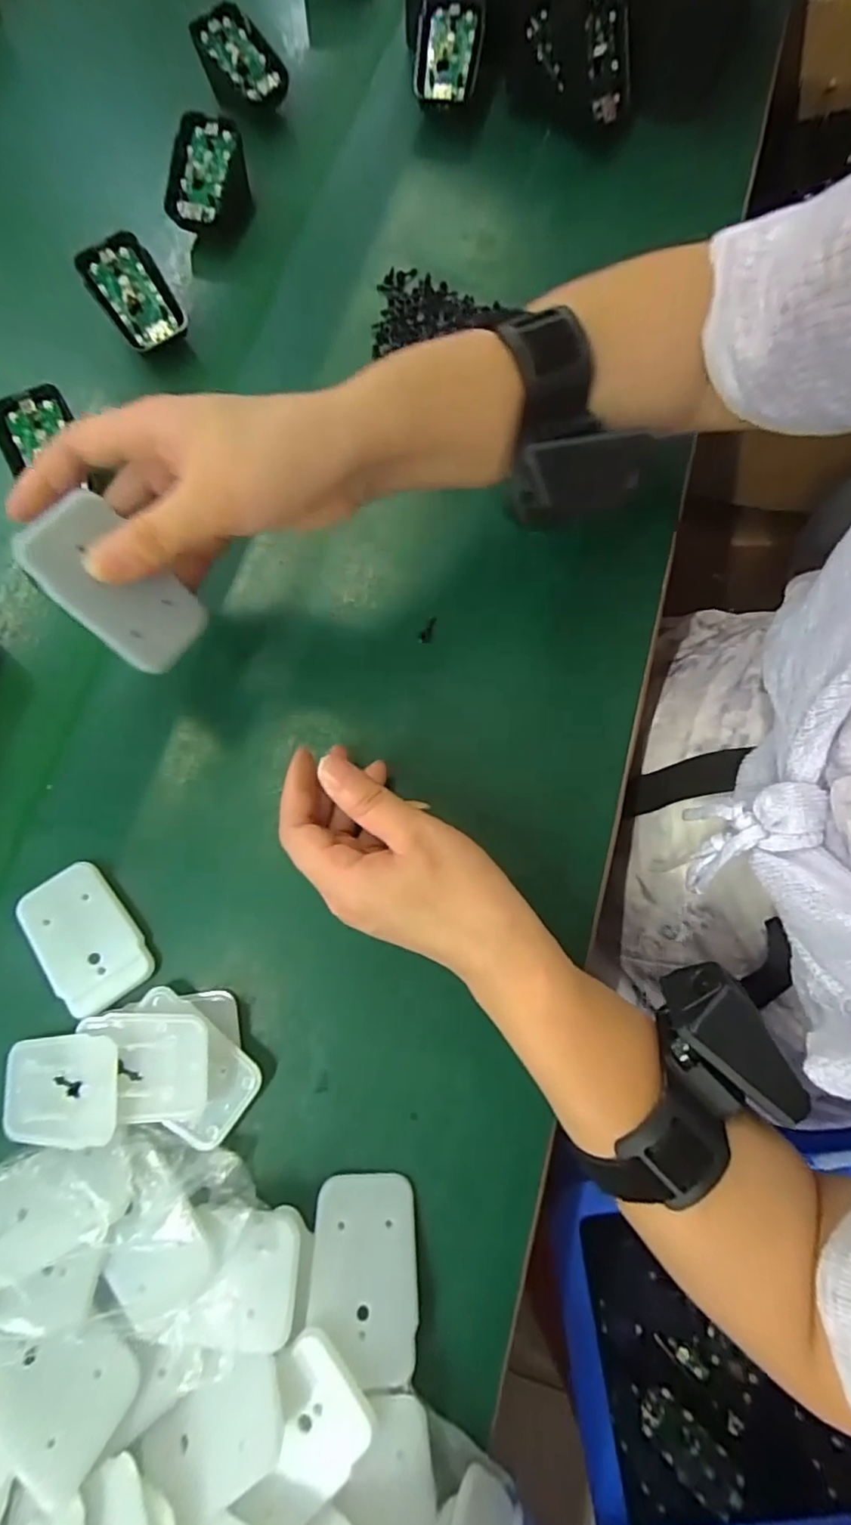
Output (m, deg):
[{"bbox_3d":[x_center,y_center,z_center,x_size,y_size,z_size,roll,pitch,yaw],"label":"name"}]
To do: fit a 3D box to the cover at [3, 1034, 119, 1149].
[{"bbox_3d":[-0.164,0.147,0.258,0.062,0.006,0.044,-12,68,13],"label":"cover"}]

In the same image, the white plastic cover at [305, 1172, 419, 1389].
[{"bbox_3d":[-0.026,0.216,0.244,0.045,0.004,0.067,8,56,-9],"label":"white plastic cover"}]

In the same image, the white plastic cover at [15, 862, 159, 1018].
[{"bbox_3d":[-0.167,0.086,0.281,0.042,0.004,0.068,-36,82,-17],"label":"white plastic cover"}]

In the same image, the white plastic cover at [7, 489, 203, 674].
[{"bbox_3d":[-0.129,-0.073,0.242,0.005,0.071,0.042,8,59,41],"label":"white plastic cover"}]

